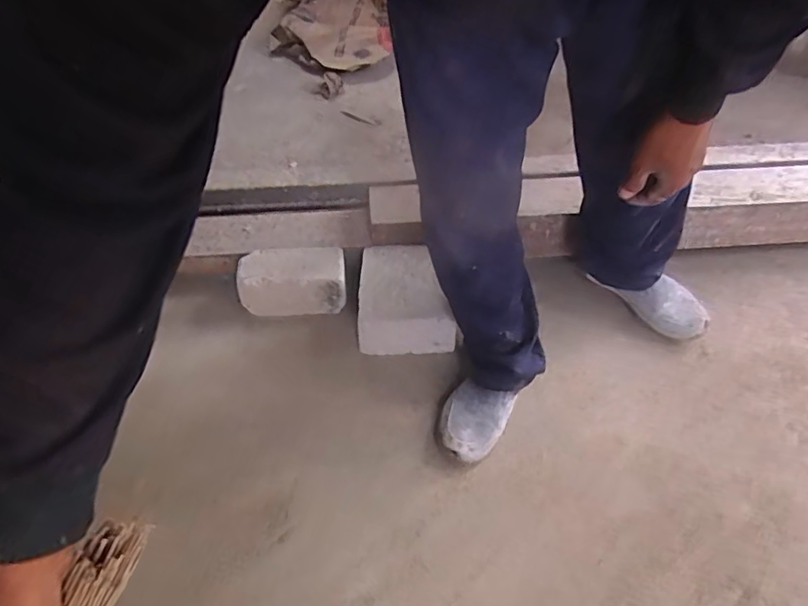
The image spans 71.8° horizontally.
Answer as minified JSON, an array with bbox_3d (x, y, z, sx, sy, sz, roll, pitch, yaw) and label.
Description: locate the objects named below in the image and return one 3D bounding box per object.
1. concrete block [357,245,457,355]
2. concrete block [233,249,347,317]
[{"bbox_3d":[0.004,-0.006,1.058,0.172,0.111,0.191,0,48,0],"label":"concrete block"},{"bbox_3d":[-0.214,-0.032,1.087,0.199,0.107,0.106,-4,48,-4],"label":"concrete block"}]

